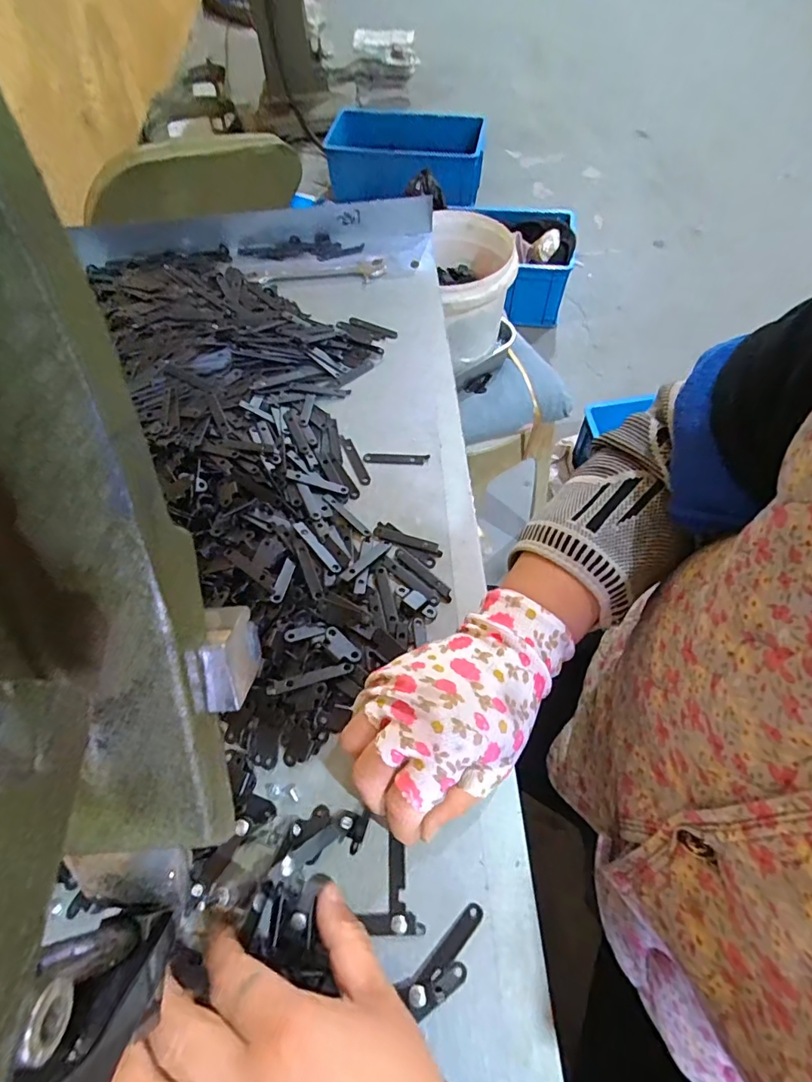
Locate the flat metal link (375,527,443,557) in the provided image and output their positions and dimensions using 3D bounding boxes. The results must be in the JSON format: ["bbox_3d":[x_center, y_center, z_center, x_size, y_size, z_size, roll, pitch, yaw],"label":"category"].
[{"bbox_3d":[0.001,-0.001,0.369,0.053,0.004,0.010,18,64,12],"label":"flat metal link"}]

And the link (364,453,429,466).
[{"bbox_3d":[-0.008,-0.069,0.411,0.053,0.005,0.009,2,62,4],"label":"link"}]

